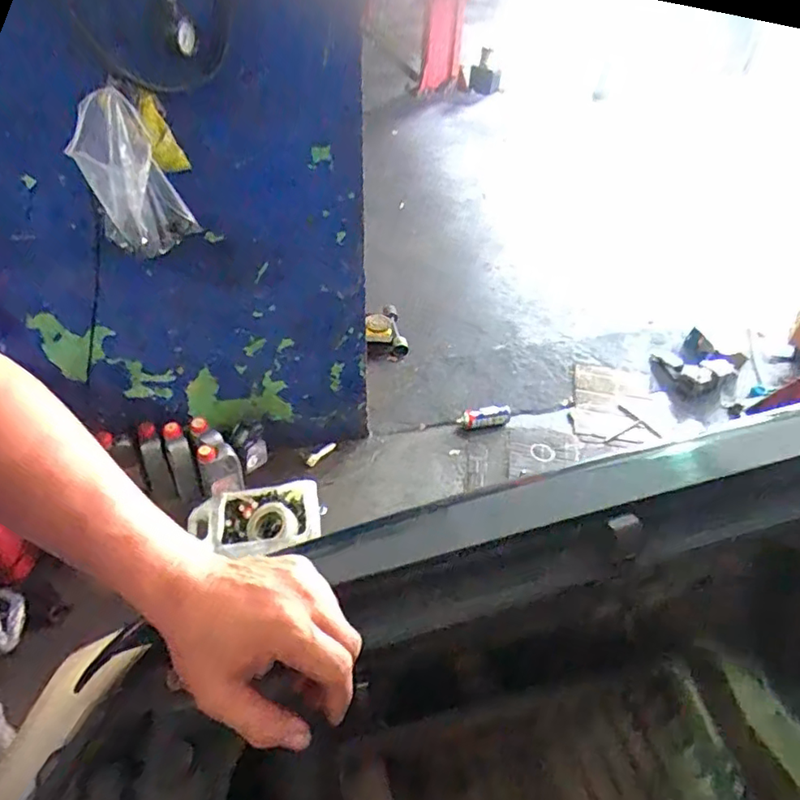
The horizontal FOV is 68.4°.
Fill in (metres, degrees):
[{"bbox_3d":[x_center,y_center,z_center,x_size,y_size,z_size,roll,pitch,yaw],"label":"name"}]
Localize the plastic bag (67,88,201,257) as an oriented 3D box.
[{"bbox_3d":[-0.545,-0.454,1.214,0.199,0.308,0.141,-21,48,-24],"label":"plastic bag"}]

